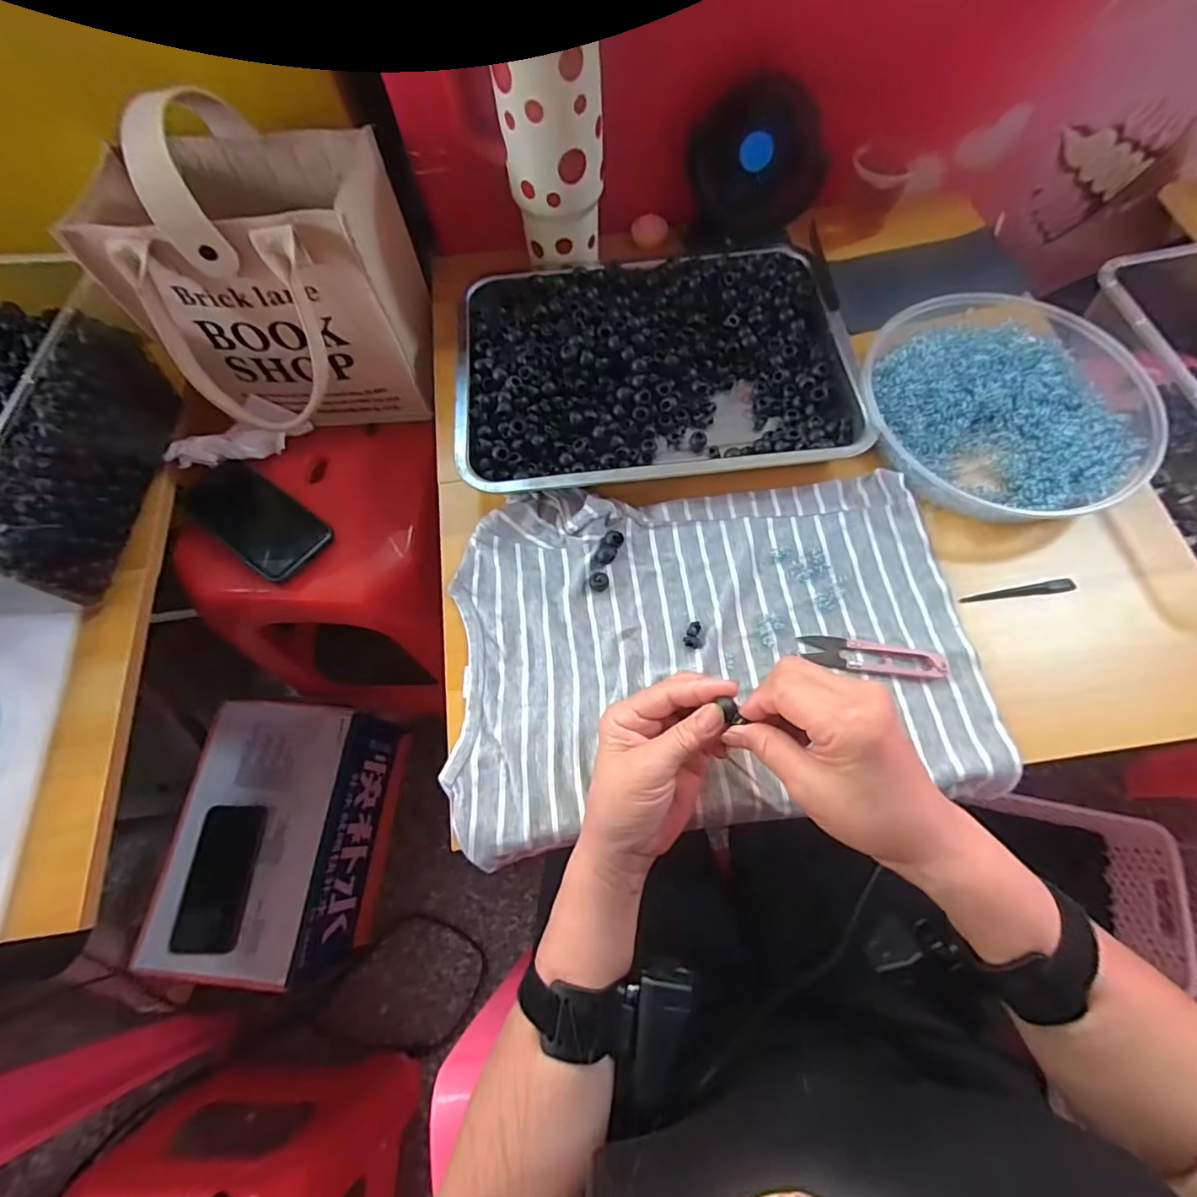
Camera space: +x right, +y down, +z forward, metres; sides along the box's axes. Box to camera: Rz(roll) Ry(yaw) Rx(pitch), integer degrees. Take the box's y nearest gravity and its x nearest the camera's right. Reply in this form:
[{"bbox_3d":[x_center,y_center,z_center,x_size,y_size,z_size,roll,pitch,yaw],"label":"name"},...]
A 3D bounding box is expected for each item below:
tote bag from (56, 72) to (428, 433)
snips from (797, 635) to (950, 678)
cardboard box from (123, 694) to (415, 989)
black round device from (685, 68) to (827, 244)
[{"bbox_3d":[-0.296,-0.274,0.504,0.221,0.244,0.193,3,69,4],"label":"tote bag"},{"bbox_3d":[0.204,0.042,0.406,0.101,0.008,0.022,8,69,6],"label":"snips"},{"bbox_3d":[-0.435,0.336,0.795,0.207,0.213,0.323,5,69,4],"label":"cardboard box"},{"bbox_3d":[0.142,-0.395,0.498,0.118,0.119,0.030,6,69,5],"label":"black round device"}]

